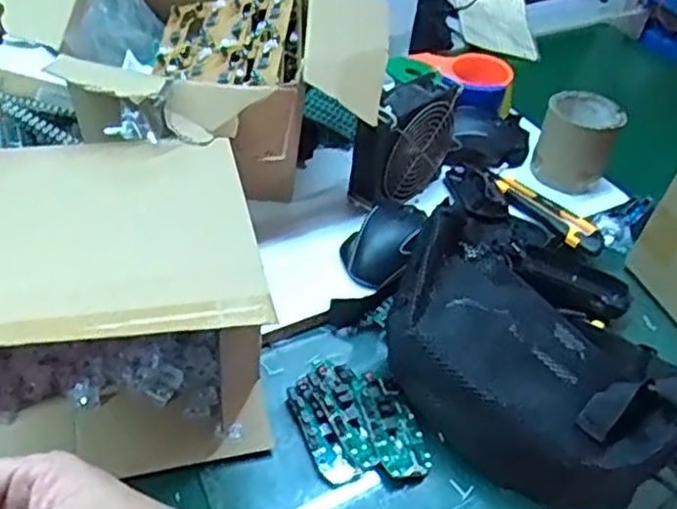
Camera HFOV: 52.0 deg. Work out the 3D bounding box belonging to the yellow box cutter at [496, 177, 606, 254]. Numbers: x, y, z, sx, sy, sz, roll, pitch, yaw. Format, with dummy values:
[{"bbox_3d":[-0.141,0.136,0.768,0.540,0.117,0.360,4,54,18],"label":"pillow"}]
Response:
[{"bbox_3d":[0.226,-0.048,0.749,0.041,0.010,0.138,-24,53,-32],"label":"yellow box cutter"}]

